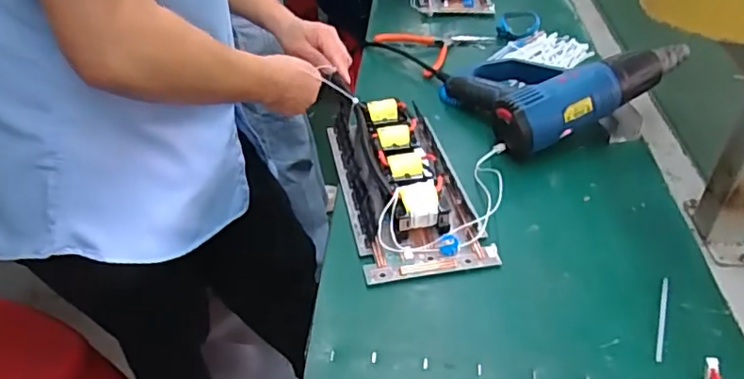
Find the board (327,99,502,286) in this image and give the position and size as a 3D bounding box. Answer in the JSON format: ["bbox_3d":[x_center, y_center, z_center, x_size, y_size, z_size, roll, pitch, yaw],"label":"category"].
[{"bbox_3d":[0.034,-0.016,0.670,0.135,0.056,0.268,-7,39,-9],"label":"board"}]

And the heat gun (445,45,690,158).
[{"bbox_3d":[0.261,-0.148,0.797,0.265,0.100,0.189,-18,41,-21],"label":"heat gun"}]

